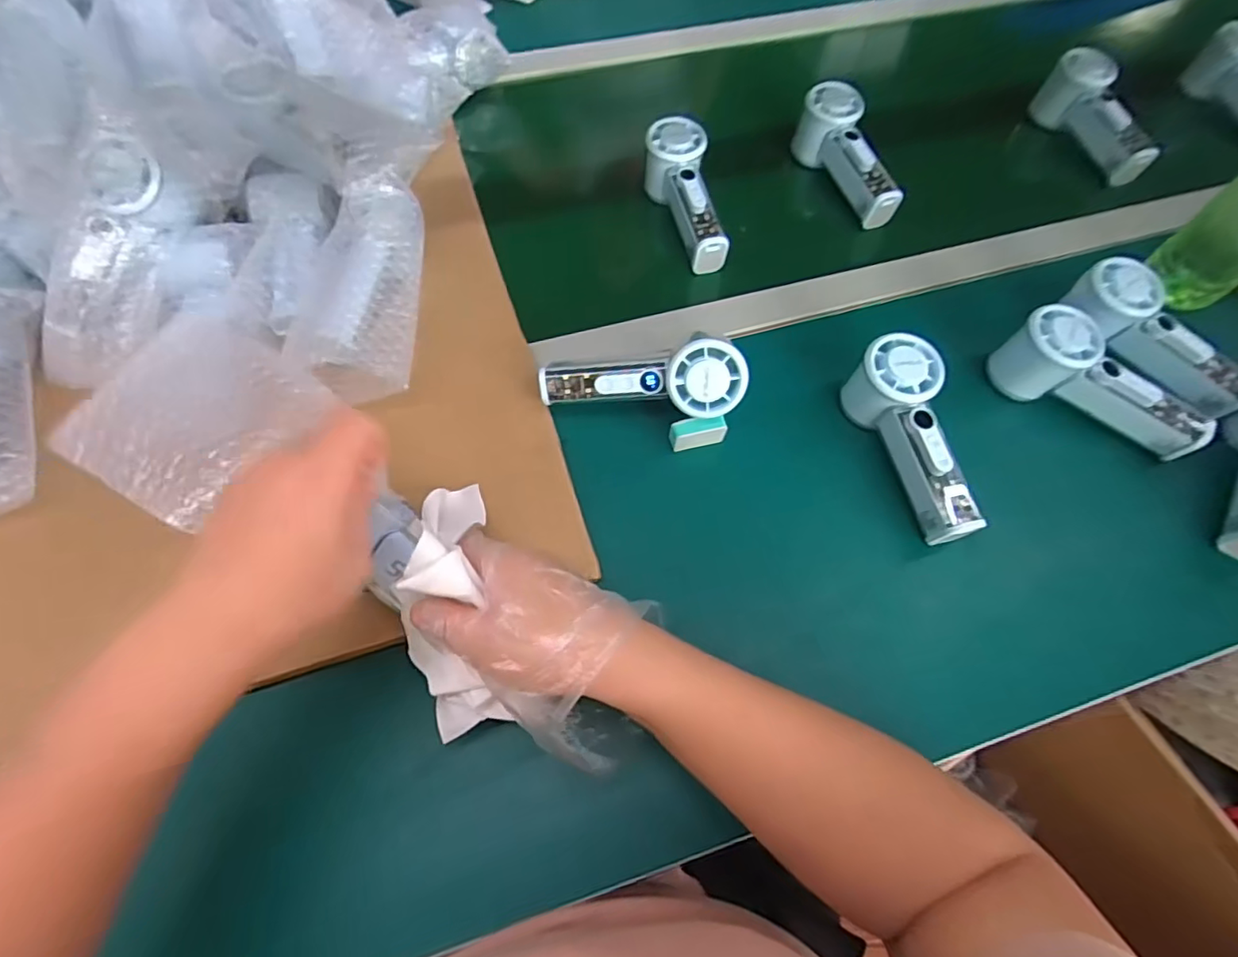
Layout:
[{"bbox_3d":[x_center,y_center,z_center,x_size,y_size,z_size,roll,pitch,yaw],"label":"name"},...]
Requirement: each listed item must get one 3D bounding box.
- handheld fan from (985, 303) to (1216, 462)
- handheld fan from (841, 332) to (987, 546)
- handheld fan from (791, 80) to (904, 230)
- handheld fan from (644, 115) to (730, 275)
[{"bbox_3d":[0.378,-0.071,0.458,0.154,0.061,0.048,38,68,17],"label":"handheld fan"},{"bbox_3d":[0.219,-0.028,0.441,0.054,0.064,0.154,-12,76,-8],"label":"handheld fan"},{"bbox_3d":[0.228,-0.323,0.585,0.050,0.058,0.150,-12,63,-7],"label":"handheld fan"},{"bbox_3d":[0.066,-0.269,0.567,0.051,0.062,0.160,-14,77,-9],"label":"handheld fan"}]

